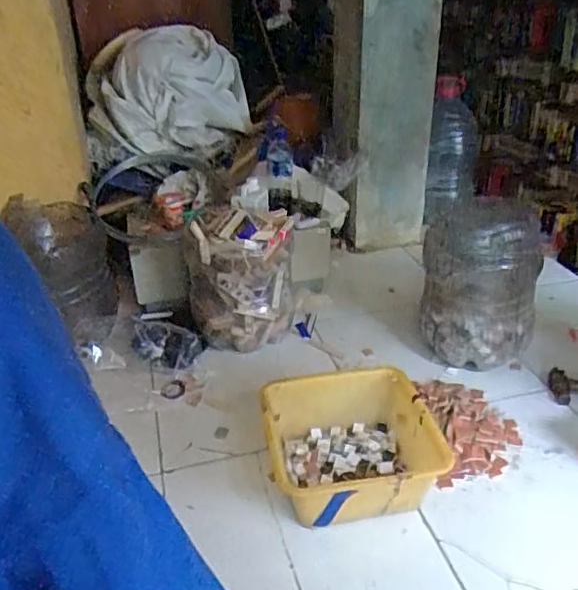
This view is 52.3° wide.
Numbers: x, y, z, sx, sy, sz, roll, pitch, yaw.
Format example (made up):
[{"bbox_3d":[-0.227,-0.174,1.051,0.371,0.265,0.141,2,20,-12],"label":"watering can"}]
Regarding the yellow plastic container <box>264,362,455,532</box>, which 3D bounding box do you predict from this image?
[{"bbox_3d":[0.104,0.262,1.024,0.274,0.123,0.288,-7,30,-8],"label":"yellow plastic container"}]

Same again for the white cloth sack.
[{"bbox_3d":[-0.348,-0.581,1.658,0.434,0.300,0.303,-11,31,-14],"label":"white cloth sack"}]

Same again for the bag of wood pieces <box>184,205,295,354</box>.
[{"bbox_3d":[-0.112,-0.040,1.368,0.238,0.293,0.208,-6,30,-6],"label":"bag of wood pieces"}]

